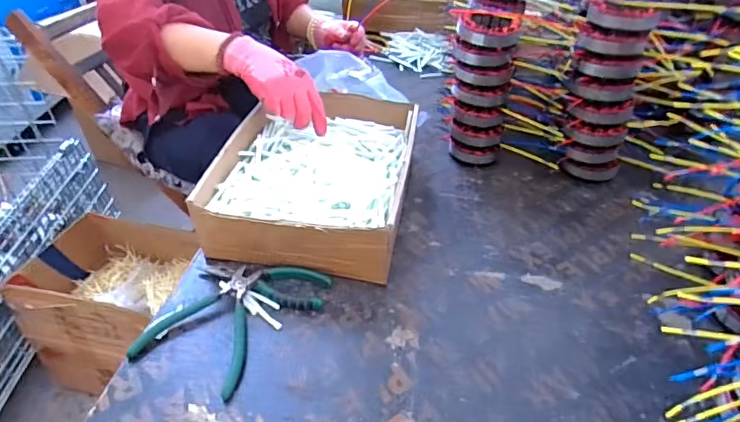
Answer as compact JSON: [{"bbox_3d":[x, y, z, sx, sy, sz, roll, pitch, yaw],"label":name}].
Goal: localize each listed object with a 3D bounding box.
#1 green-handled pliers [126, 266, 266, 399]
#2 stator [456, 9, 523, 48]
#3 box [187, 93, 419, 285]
[{"bbox_3d":[-0.162,0.113,0.502,0.116,0.019,0.133,15,43,18],"label":"green-handled pliers"},{"bbox_3d":[0.167,-0.258,0.670,0.085,0.033,0.071,10,41,11],"label":"stator"},{"bbox_3d":[-0.064,-0.055,0.669,0.234,0.093,0.314,8,41,10],"label":"box"}]

